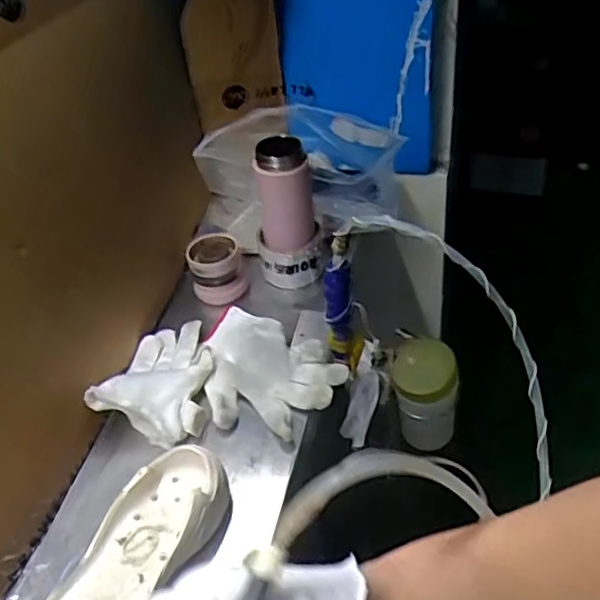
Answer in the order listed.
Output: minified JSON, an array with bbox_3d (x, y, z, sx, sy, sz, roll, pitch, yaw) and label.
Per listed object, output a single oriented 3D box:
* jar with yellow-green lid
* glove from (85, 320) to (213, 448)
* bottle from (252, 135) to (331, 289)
[{"bbox_3d":[0.149,0.116,0.758,0.072,0.144,0.073,-4,41,4],"label":"jar with yellow-green lid"},{"bbox_3d":[-0.141,0.074,0.679,0.105,0.056,0.154,4,42,13],"label":"glove"},{"bbox_3d":[-0.014,-0.106,0.771,0.082,0.178,0.073,-4,41,4],"label":"bottle"}]

